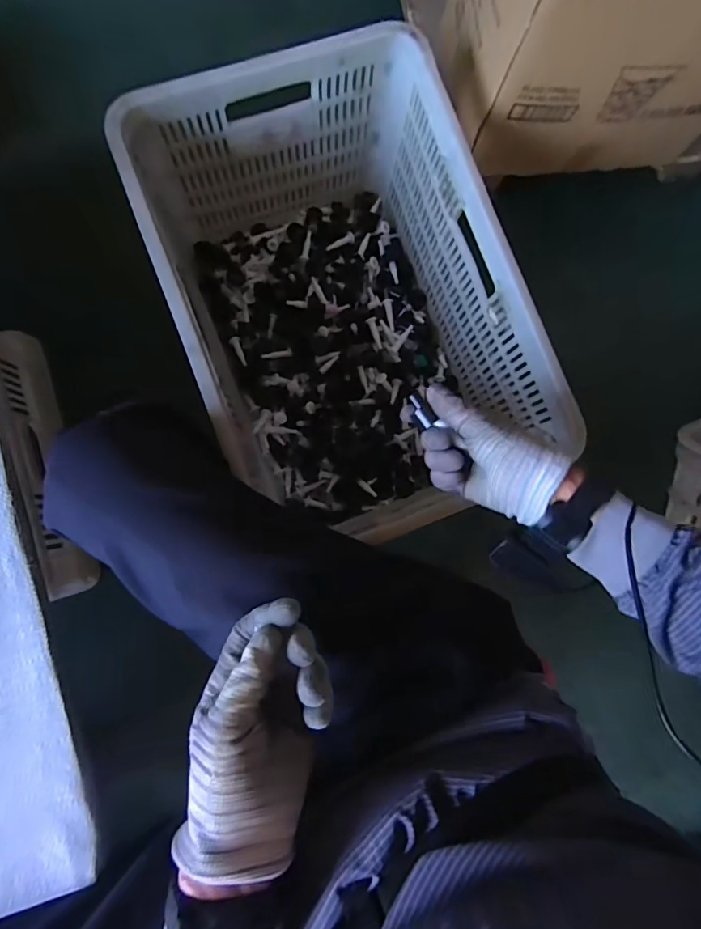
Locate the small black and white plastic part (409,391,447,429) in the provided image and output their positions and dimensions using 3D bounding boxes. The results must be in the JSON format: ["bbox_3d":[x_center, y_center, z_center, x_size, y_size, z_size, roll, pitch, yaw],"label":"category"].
[{"bbox_3d":[0.067,-0.052,0.436,0.015,0.007,0.036,-27,78,-7],"label":"small black and white plastic part"}]

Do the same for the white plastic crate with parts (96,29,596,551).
[{"bbox_3d":[-0.022,-0.220,0.709,0.411,0.315,0.577,-20,87,-7],"label":"white plastic crate with parts"}]

